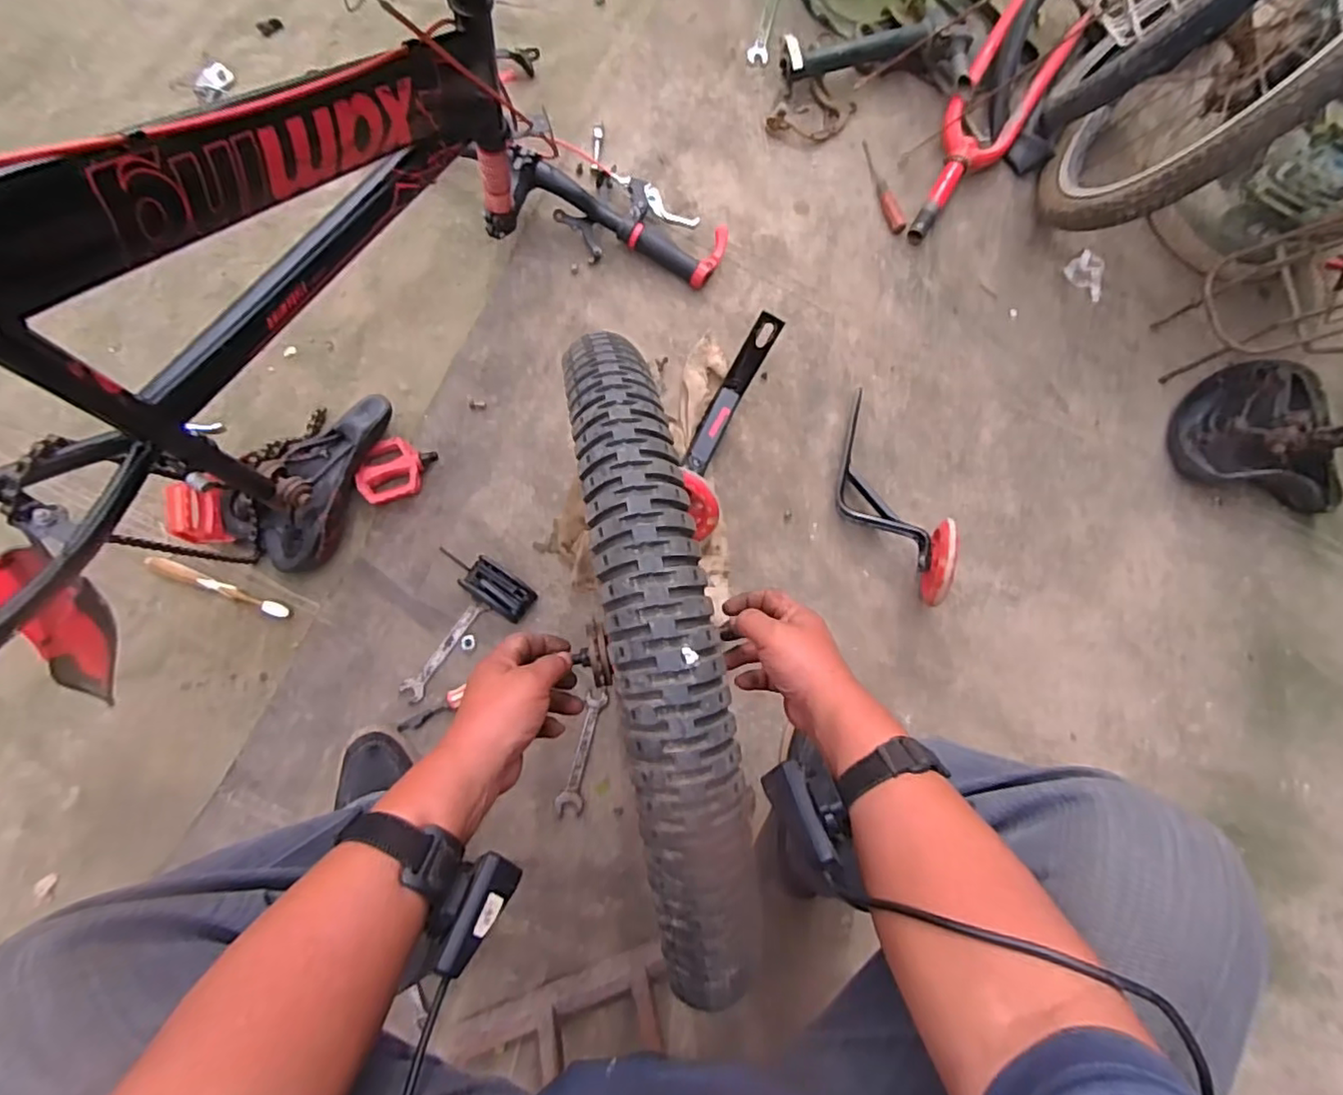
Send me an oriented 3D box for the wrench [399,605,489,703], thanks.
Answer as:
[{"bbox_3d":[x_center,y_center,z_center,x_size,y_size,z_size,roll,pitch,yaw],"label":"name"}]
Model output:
[{"bbox_3d":[-0.276,0.127,0.772,0.028,0.009,0.137,39,80,0],"label":"wrench"}]

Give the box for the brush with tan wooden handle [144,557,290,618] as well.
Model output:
[{"bbox_3d":[-0.532,0.047,0.740,0.167,0.022,0.016,22,81,-2],"label":"brush with tan wooden handle"}]

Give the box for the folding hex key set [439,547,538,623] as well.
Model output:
[{"bbox_3d":[-0.228,0.041,0.772,0.125,0.034,0.050,35,80,0],"label":"folding hex key set"}]

